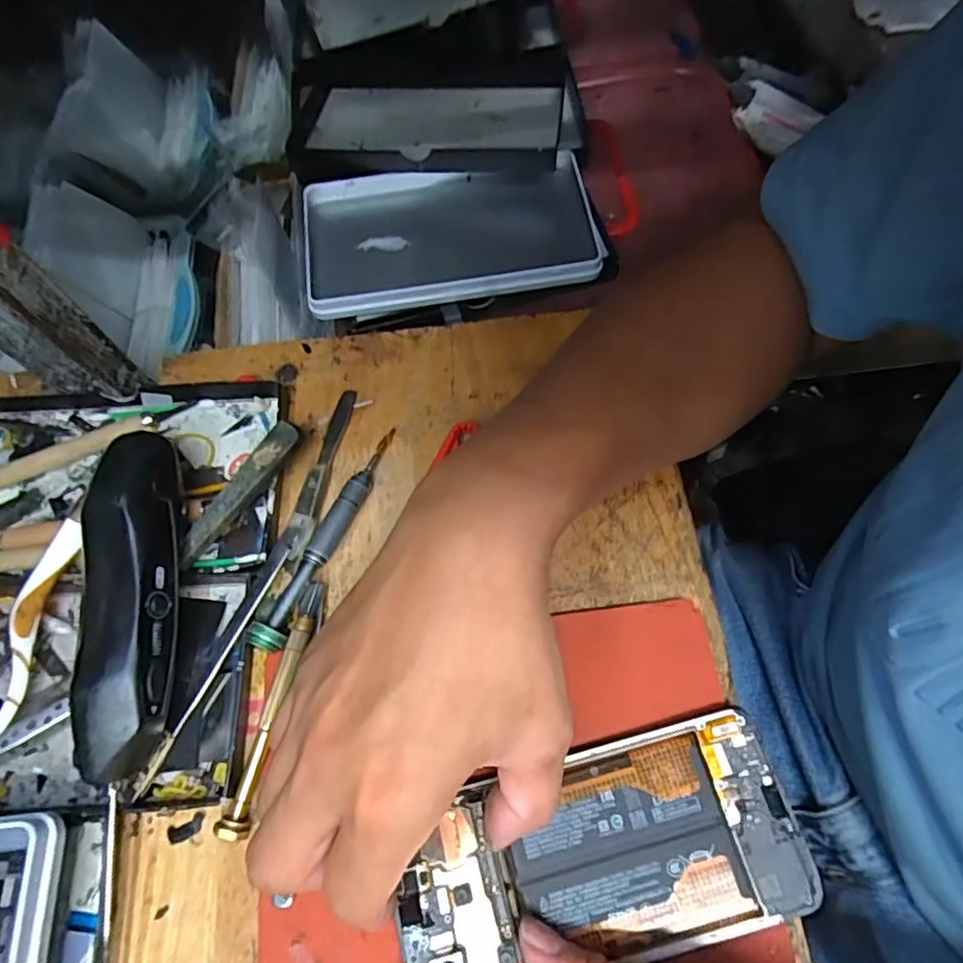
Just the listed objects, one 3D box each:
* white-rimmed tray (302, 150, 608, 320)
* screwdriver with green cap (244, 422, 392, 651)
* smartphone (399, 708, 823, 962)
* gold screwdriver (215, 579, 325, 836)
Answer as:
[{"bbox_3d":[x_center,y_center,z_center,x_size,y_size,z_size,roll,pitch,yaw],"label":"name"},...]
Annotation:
[{"bbox_3d":[-0.019,-0.161,0.377,0.185,0.022,0.100,-9,67,-2],"label":"white-rimmed tray"},{"bbox_3d":[-0.072,0.024,0.289,0.015,0.018,0.126,23,69,11],"label":"screwdriver with green cap"},{"bbox_3d":[0.045,0.147,0.228,0.155,0.009,0.072,-16,67,-7],"label":"smartphone"},{"bbox_3d":[-0.091,0.096,0.257,0.012,0.006,0.109,12,68,6],"label":"gold screwdriver"}]

